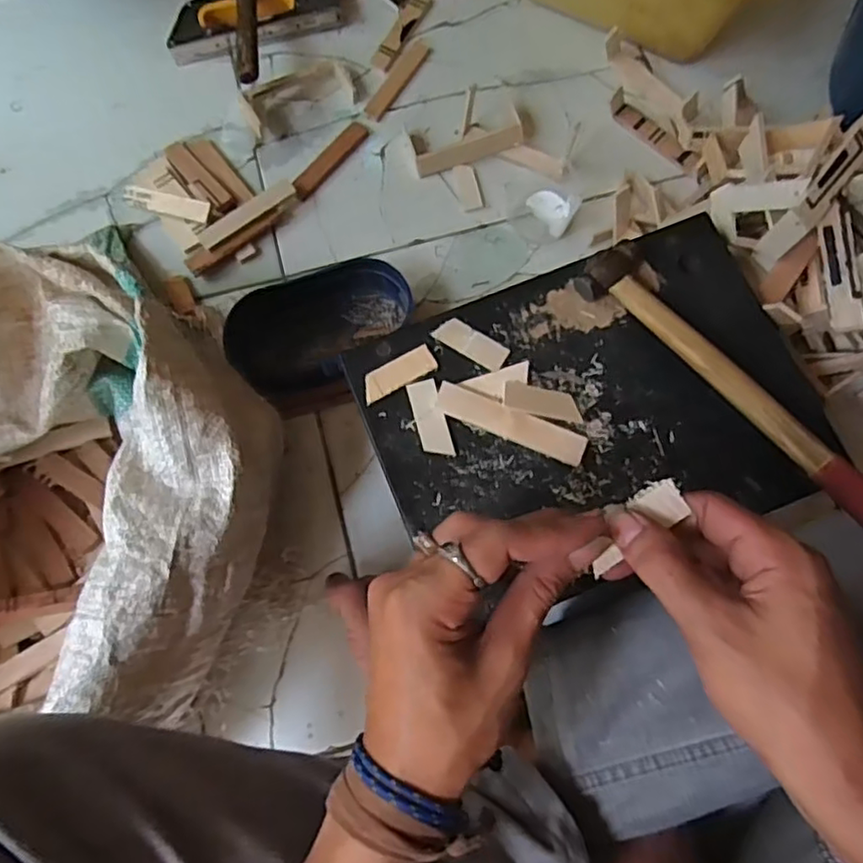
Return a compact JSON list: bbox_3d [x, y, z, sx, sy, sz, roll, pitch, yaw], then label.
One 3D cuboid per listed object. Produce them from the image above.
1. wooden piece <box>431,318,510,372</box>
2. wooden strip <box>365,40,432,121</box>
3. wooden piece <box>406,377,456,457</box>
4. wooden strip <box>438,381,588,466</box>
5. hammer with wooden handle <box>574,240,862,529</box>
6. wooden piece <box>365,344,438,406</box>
[{"bbox_3d":[0.026,-0.059,0.432,0.049,0.004,0.021,30,78,7],"label":"wooden piece"},{"bbox_3d":[-0.034,-0.351,0.644,0.022,0.005,0.098,31,78,7],"label":"wooden strip"},{"bbox_3d":[-0.001,-0.009,0.418,0.019,0.007,0.051,-15,77,-4],"label":"wooden piece"},{"bbox_3d":[0.051,-0.005,0.413,0.098,0.004,0.021,21,90,2],"label":"wooden strip"},{"bbox_3d":[0.188,-0.028,0.406,0.044,0.041,0.238,-39,79,-9],"label":"hammer with wooden handle"},{"bbox_3d":[-0.022,-0.039,0.424,0.051,0.004,0.021,-29,78,-7],"label":"wooden piece"}]

